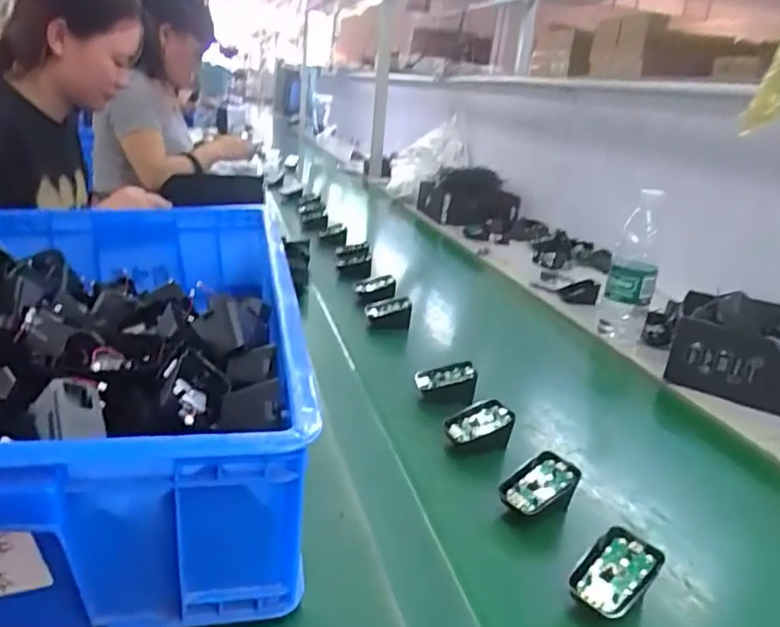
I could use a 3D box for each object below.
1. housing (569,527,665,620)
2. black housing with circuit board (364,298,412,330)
[{"bbox_3d":[0.166,0.187,0.436,0.043,0.014,0.068,30,50,35],"label":"housing"},{"bbox_3d":[-0.004,0.003,0.913,0.066,0.060,0.033,11,21,14],"label":"black housing with circuit board"}]

